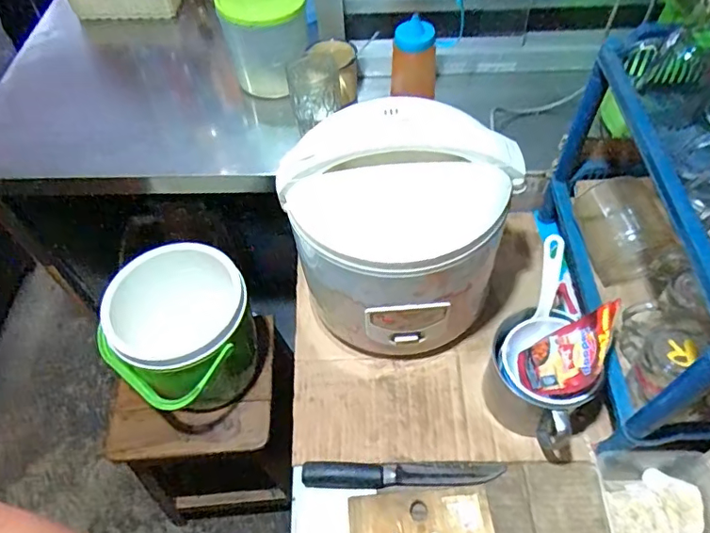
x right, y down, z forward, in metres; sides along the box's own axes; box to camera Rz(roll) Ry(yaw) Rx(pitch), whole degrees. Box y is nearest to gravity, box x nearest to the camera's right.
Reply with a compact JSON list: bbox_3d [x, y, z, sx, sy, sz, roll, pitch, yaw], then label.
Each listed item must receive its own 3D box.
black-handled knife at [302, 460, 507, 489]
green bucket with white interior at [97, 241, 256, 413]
[{"bbox_3d":[0.055,0.239,0.610,0.226,0.013,0.029,-1,54,3],"label":"black-handled knife"},{"bbox_3d":[-0.277,0.119,0.904,0.228,0.224,0.236,-2,53,3],"label":"green bucket with white interior"}]

